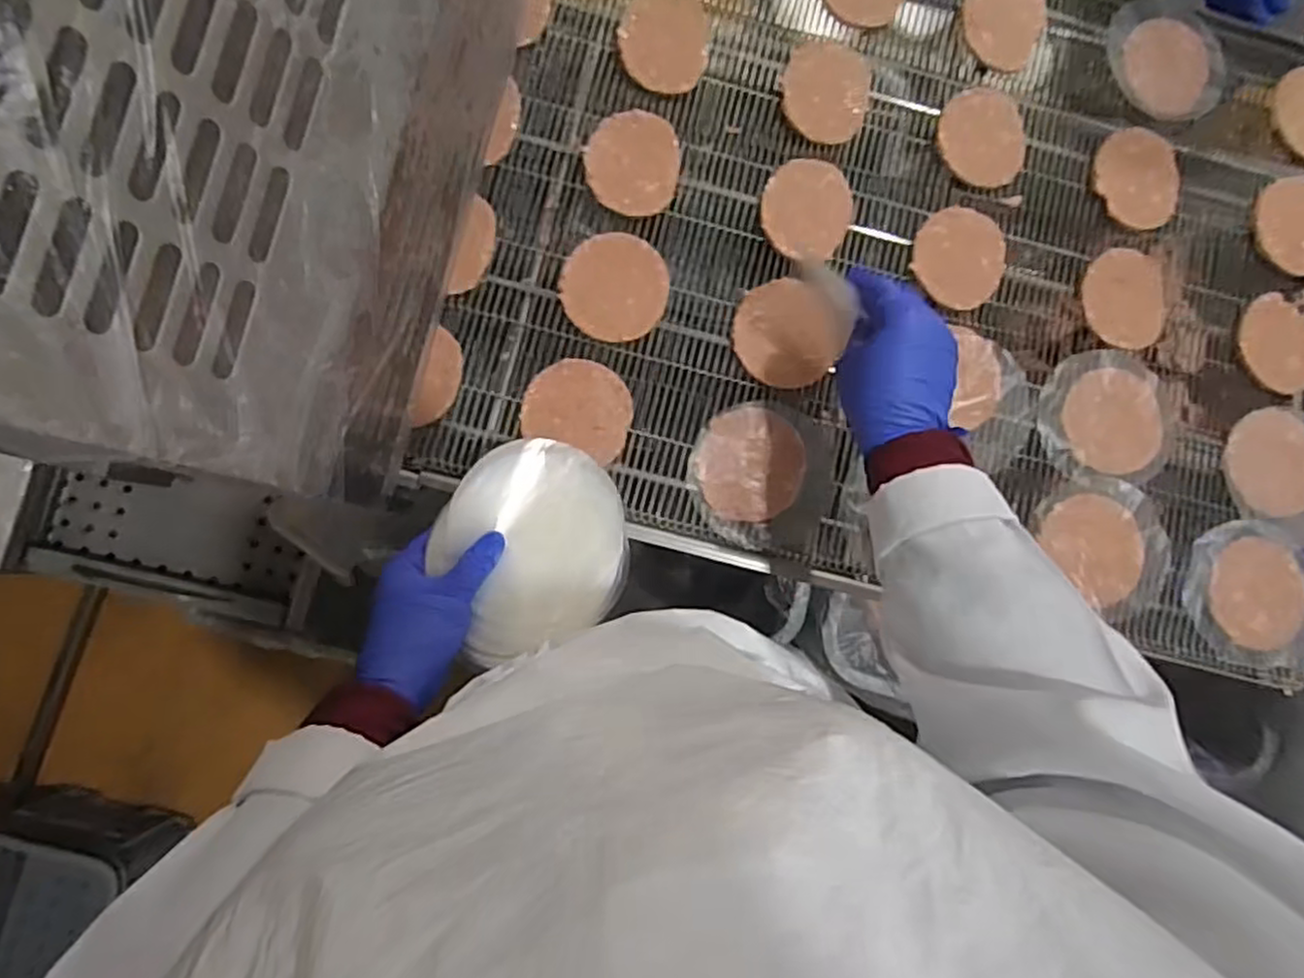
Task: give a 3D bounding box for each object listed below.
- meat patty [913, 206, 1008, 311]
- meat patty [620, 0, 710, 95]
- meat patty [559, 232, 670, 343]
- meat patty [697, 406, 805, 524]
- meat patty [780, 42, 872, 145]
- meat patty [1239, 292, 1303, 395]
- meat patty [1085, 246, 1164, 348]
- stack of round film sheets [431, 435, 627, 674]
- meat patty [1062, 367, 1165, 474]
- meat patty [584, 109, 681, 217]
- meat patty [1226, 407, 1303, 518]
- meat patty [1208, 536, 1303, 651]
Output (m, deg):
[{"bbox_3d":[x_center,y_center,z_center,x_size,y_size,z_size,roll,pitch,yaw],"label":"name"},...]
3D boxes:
[{"bbox_3d":[0.270,-0.202,0.630,0.081,0.017,0.082,1,83,-5],"label":"meat patty"},{"bbox_3d":[0.012,-0.397,0.635,0.077,0.004,0.093,1,83,-5],"label":"meat patty"},{"bbox_3d":[-0.031,-0.170,0.614,0.087,0.017,0.090,1,83,-5],"label":"meat patty"},{"bbox_3d":[0.082,-0.020,0.598,0.085,0.009,0.092,1,83,-5],"label":"meat patty"},{"bbox_3d":[0.155,-0.354,0.644,0.079,0.005,0.092,23,82,-2],"label":"meat patty"},{"bbox_3d":[0.570,-0.131,0.653,0.080,0.009,0.078,1,83,-5],"label":"meat patty"},{"bbox_3d":[0.424,-0.172,0.642,0.082,0.006,0.086,1,83,-5],"label":"meat patty"},{"bbox_3d":[-0.083,0.038,0.499,0.129,0.022,0.132,-31,87,-7],"label":"stack of round film sheets"},{"bbox_3d":[0.403,-0.060,0.626,0.083,0.008,0.090,1,83,-5],"label":"meat patty"},{"bbox_3d":[-0.016,-0.280,0.619,0.079,0.016,0.085,-1,84,-5],"label":"meat patty"},{"bbox_3d":[0.549,-0.024,0.631,0.080,0.008,0.092,-7,84,-6],"label":"meat patty"},{"bbox_3d":[0.518,0.089,0.615,0.081,0.008,0.091,3,83,-4],"label":"meat patty"}]

